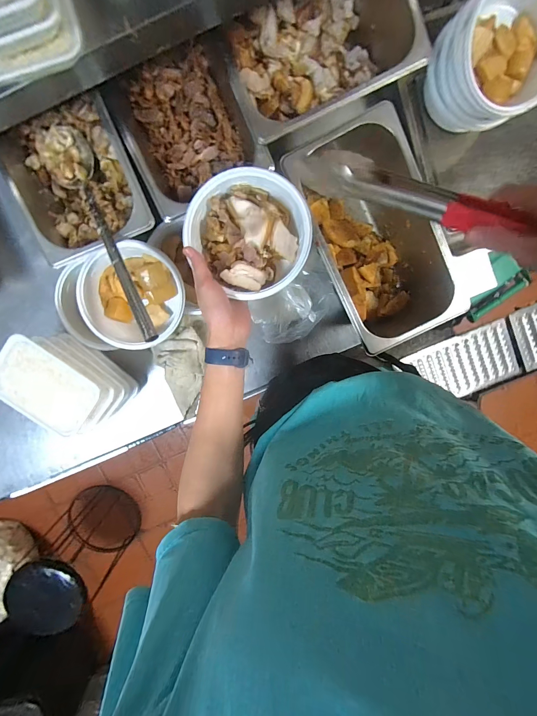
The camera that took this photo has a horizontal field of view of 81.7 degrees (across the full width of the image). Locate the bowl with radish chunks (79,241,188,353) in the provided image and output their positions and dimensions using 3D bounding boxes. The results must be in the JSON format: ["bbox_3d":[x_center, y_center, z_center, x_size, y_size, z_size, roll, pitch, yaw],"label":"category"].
[{"bbox_3d":[-0.224,-0.101,0.531,0.168,0.064,0.165,0,100,-1],"label":"bowl with radish chunks"}]

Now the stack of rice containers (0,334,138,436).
[{"bbox_3d":[-0.360,0.044,0.570,0.190,0.137,0.119,35,97,-6],"label":"stack of rice containers"}]

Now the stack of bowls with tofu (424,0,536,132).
[{"bbox_3d":[0.359,-0.462,0.477,0.175,0.102,0.166,-35,98,5],"label":"stack of bowls with tofu"}]

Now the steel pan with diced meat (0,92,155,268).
[{"bbox_3d":[-0.289,-0.268,0.487,0.178,0.087,0.213,-21,99,3],"label":"steel pan with diced meat"}]

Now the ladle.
[{"bbox_3d":[-0.241,-0.184,0.457,0.079,0.054,0.376,-31,77,4],"label":"ladle"}]

